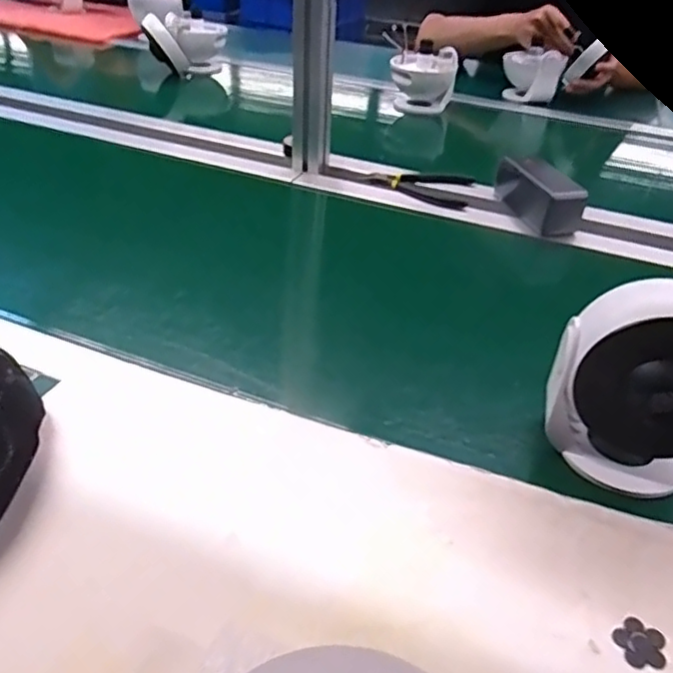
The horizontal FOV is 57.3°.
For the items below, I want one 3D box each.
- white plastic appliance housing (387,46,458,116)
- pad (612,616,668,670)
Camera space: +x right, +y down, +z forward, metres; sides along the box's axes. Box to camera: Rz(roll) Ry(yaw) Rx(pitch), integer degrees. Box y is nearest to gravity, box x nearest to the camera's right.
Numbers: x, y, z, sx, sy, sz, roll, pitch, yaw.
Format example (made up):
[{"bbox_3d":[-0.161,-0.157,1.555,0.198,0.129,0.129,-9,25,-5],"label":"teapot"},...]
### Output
[{"bbox_3d":[0.153,-0.458,1.118,0.125,0.108,0.091,9,38,5],"label":"white plastic appliance housing"},{"bbox_3d":[0.163,0.164,0.329,0.025,0.004,0.026,-7,39,-15],"label":"pad"}]

